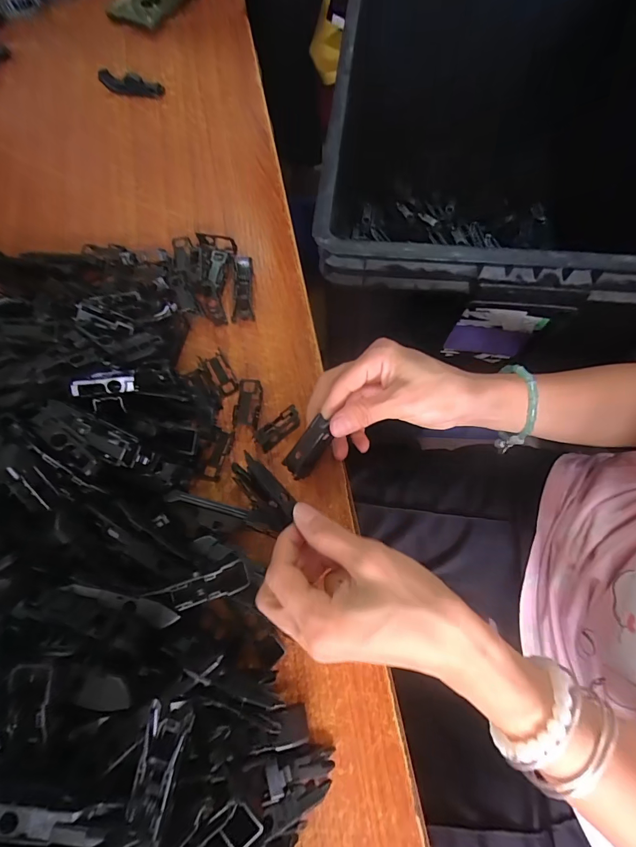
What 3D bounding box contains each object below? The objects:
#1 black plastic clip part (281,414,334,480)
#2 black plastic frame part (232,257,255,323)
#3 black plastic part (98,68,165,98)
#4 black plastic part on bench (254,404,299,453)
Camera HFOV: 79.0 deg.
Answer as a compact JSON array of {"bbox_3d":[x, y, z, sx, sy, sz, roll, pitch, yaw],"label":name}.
[{"bbox_3d":[-0.008,0.017,0.274,0.021,0.012,0.044,34,103,13],"label":"black plastic clip part"},{"bbox_3d":[-0.067,-0.120,0.347,0.018,0.012,0.068,-5,69,0],"label":"black plastic frame part"},{"bbox_3d":[-0.218,-0.394,0.448,0.075,0.016,0.023,10,70,5],"label":"black plastic part"},{"bbox_3d":[-0.031,0.003,0.302,0.038,0.014,0.015,-35,72,-11],"label":"black plastic part on bench"}]

